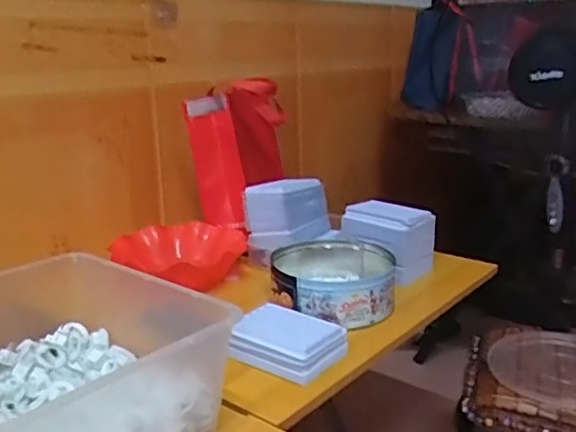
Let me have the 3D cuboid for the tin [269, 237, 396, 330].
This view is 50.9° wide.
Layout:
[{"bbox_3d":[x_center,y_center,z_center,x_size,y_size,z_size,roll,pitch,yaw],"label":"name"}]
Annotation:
[{"bbox_3d":[0.071,0.098,0.907,0.183,0.066,0.196,0,16,1],"label":"tin"}]

